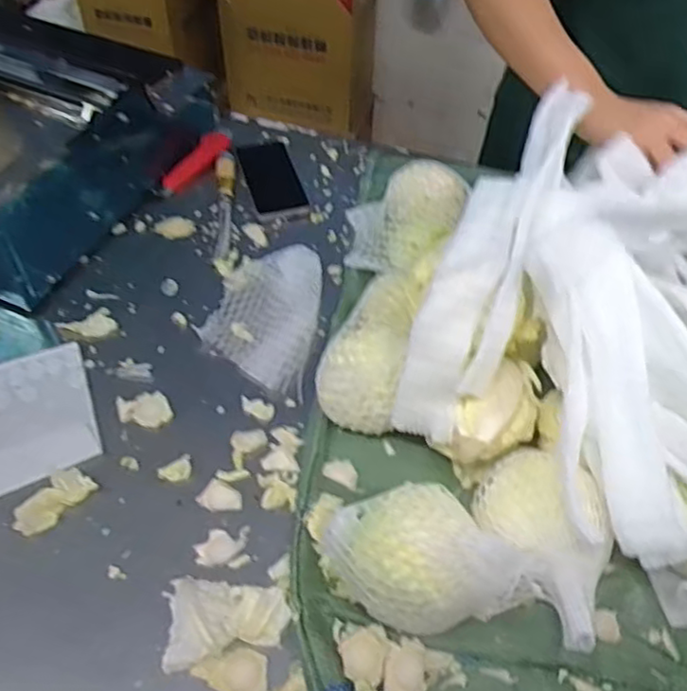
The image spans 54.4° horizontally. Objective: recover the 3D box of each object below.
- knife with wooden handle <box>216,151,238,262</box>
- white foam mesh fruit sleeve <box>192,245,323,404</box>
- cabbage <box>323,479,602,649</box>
[{"bbox_3d":[-0.160,-0.197,0.916,0.026,0.015,0.205,-3,52,-5],"label":"knife with wooden handle"},{"bbox_3d":[-0.096,-0.039,0.799,0.126,0.019,0.205,7,52,3],"label":"white foam mesh fruit sleeve"},{"bbox_3d":[0.091,0.186,0.573,0.214,0.102,0.115,6,52,3],"label":"cabbage"}]

